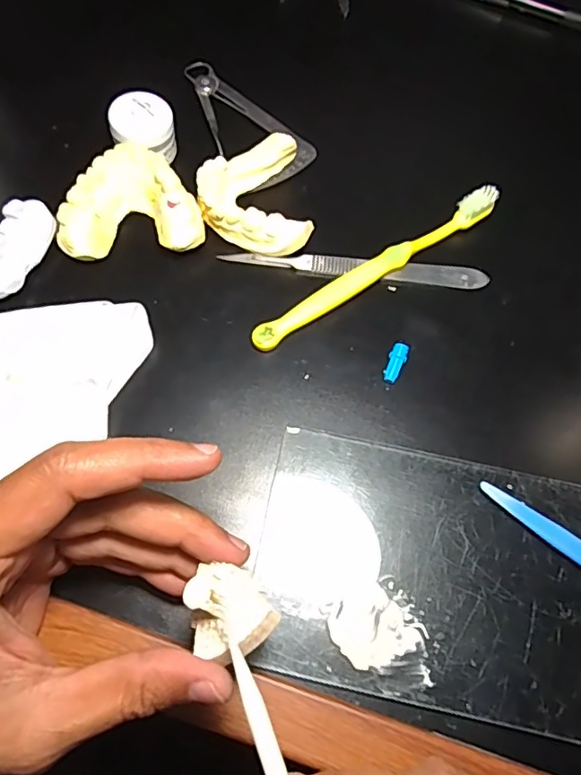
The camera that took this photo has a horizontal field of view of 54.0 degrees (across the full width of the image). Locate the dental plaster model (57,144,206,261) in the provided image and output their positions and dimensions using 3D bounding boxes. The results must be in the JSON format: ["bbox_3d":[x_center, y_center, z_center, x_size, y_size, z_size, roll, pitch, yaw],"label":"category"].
[{"bbox_3d":[-0.081,-0.095,0.296,0.070,0.021,0.057,-2,67,-3],"label":"dental plaster model"}]

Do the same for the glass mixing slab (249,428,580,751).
[{"bbox_3d":[0.085,0.083,0.236,0.195,0.005,0.100,12,67,3],"label":"glass mixing slab"}]

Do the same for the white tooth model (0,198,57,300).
[{"bbox_3d":[-0.137,-0.069,0.282,0.021,0.013,0.058,15,67,4],"label":"white tooth model"}]

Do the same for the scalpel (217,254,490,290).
[{"bbox_3d":[0.034,-0.063,0.298,0.137,0.004,0.013,5,67,0],"label":"scalpel"}]

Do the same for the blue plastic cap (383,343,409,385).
[{"bbox_3d":[0.051,-0.011,0.276,0.008,0.006,0.020,20,67,6],"label":"blue plastic cap"}]

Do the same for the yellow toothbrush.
[{"bbox_3d":[0.046,-0.062,0.292,0.152,0.016,0.012,-32,72,-15],"label":"yellow toothbrush"}]

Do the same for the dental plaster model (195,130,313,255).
[{"bbox_3d":[-0.020,-0.100,0.302,0.054,0.023,0.067,-9,68,-6],"label":"dental plaster model"}]

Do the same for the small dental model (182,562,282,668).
[{"bbox_3d":[-0.022,0.074,0.191,0.027,0.015,0.030,-30,71,-14],"label":"small dental model"}]

